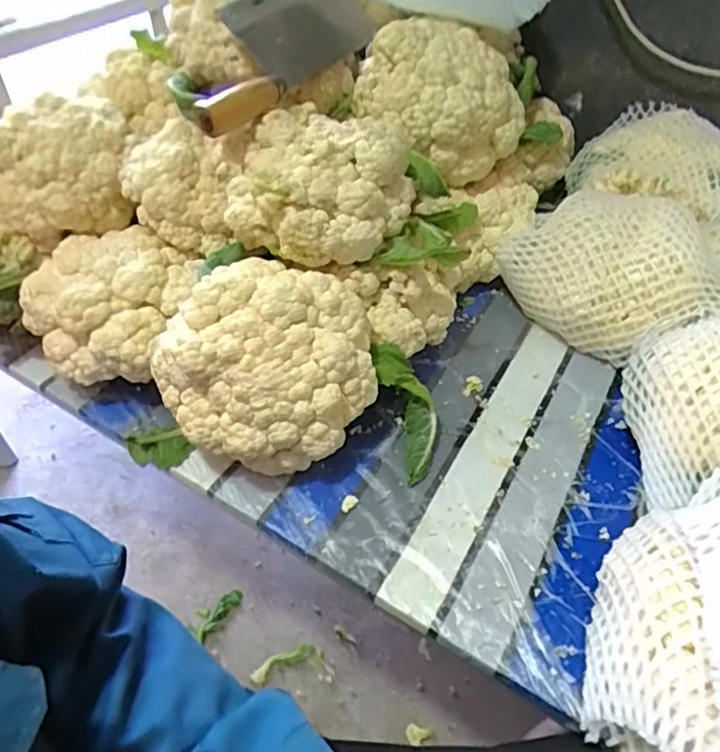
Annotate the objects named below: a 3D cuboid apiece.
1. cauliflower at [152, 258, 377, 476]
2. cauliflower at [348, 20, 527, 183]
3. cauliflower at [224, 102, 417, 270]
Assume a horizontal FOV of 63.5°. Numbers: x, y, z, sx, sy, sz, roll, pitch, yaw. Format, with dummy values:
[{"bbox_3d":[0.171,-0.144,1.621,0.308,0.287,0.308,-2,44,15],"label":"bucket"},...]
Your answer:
[{"bbox_3d":[-0.079,-0.012,0.508,0.165,0.126,0.152,2,47,-2],"label":"cauliflower"},{"bbox_3d":[0.090,-0.306,0.648,0.170,0.126,0.137,-34,57,-30],"label":"cauliflower"},{"bbox_3d":[-0.030,-0.176,0.538,0.145,0.093,0.140,2,47,-2],"label":"cauliflower"}]

